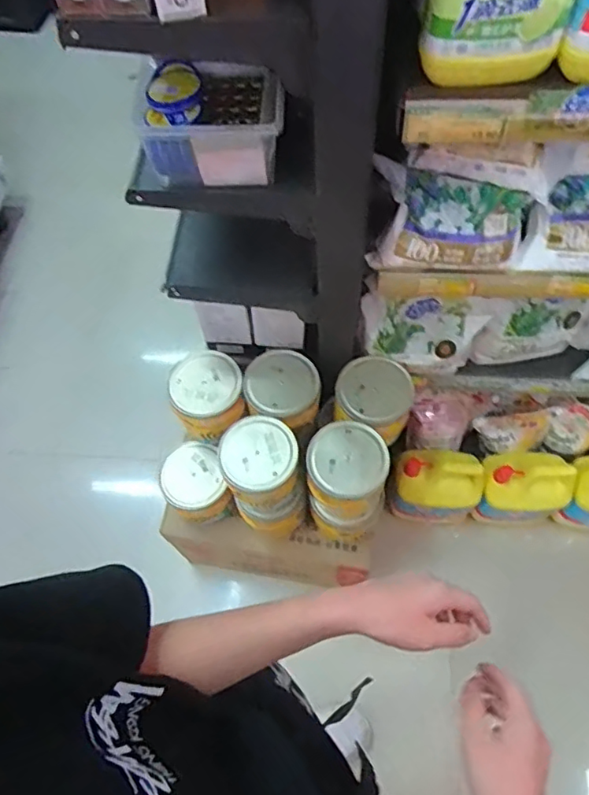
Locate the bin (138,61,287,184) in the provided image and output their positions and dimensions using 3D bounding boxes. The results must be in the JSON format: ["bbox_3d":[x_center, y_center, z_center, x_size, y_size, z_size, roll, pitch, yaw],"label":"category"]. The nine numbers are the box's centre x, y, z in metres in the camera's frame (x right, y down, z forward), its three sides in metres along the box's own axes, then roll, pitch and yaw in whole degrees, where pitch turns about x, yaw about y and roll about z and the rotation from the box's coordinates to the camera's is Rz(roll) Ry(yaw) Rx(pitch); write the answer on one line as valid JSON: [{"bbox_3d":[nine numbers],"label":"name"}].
[{"bbox_3d":[-0.109,-0.370,0.764,0.190,0.098,0.147,-4,64,1],"label":"bin"}]

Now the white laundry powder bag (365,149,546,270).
[{"bbox_3d":[0.236,-0.269,0.840,0.223,0.135,0.111,14,66,10],"label":"white laundry powder bag"}]

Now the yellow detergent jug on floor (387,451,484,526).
[{"bbox_3d":[0.339,0.215,1.393,0.197,0.215,0.136,1,64,4],"label":"yellow detergent jug on floor"}]

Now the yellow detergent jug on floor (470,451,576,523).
[{"bbox_3d":[0.539,0.210,1.369,0.196,0.204,0.134,-1,64,3],"label":"yellow detergent jug on floor"}]

